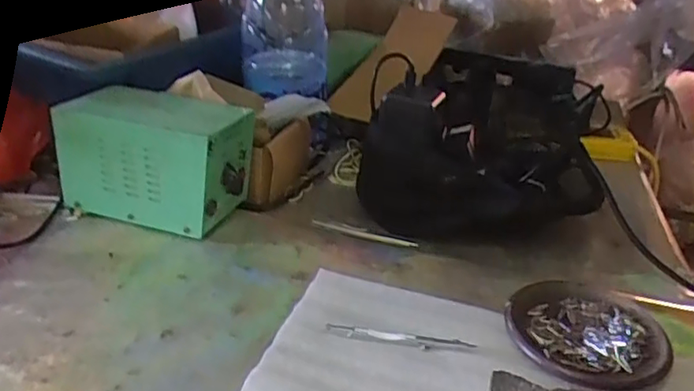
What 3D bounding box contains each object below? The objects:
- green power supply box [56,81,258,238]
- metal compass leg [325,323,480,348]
[{"bbox_3d":[-0.184,-0.037,0.595,0.165,0.110,0.100,10,29,15],"label":"green power supply box"},{"bbox_3d":[0.038,0.104,0.447,0.107,0.004,0.009,6,28,7],"label":"metal compass leg"}]

